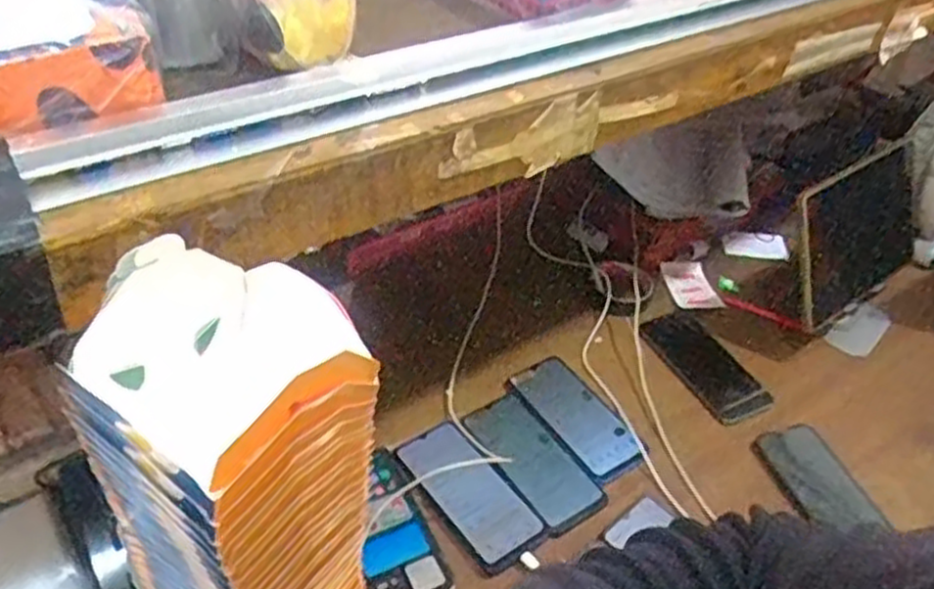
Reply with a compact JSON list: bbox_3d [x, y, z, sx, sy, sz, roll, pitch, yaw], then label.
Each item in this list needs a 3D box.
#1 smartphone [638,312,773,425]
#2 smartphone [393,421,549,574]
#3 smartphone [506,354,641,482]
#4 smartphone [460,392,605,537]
[{"bbox_3d":[0.278,0.079,0.917,0.076,0.015,0.155,-19,46,-26],"label":"smartphone"},{"bbox_3d":[0.001,0.191,0.768,0.078,0.017,0.163,-25,49,-30],"label":"smartphone"},{"bbox_3d":[0.120,0.129,0.847,0.076,0.010,0.162,-22,48,-28],"label":"smartphone"},{"bbox_3d":[0.069,0.169,0.804,0.072,0.008,0.163,-22,48,-28],"label":"smartphone"}]

